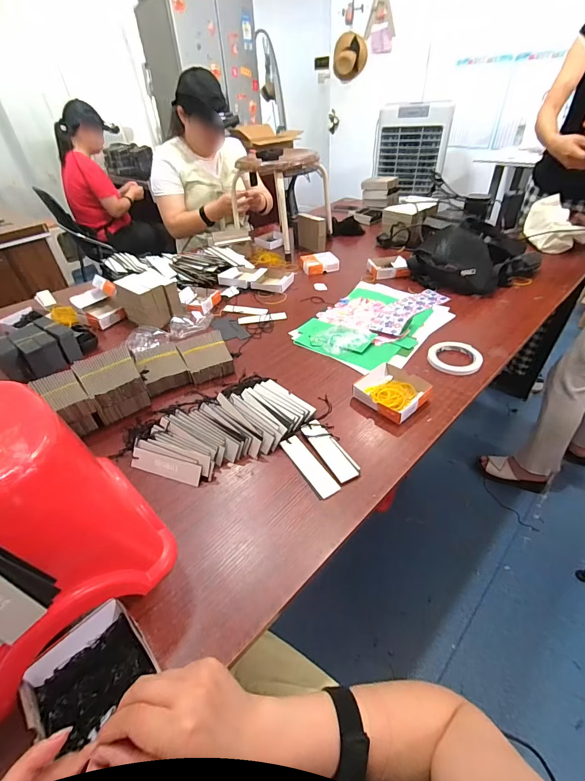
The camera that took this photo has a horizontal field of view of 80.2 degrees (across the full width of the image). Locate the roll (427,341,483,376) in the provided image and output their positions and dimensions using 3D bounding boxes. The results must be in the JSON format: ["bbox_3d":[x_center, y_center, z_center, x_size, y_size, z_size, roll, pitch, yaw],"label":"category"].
[{"bbox_3d":[0.348,-0.072,0.744,0.106,0.013,0.110,-2,40,2],"label":"roll"}]

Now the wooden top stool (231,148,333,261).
[{"bbox_3d":[-0.051,-0.705,1.282,0.326,0.287,0.276,20,46,25],"label":"wooden top stool"}]

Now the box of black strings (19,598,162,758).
[{"bbox_3d":[-0.204,0.285,0.350,0.084,0.031,0.105,32,54,31],"label":"box of black strings"}]

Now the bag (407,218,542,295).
[{"bbox_3d":[0.559,-0.415,1.051,0.363,0.114,0.262,-24,44,-21],"label":"bag"}]

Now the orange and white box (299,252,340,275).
[{"bbox_3d":[0.090,-0.426,1.164,0.120,0.035,0.098,-13,41,-9],"label":"orange and white box"}]

